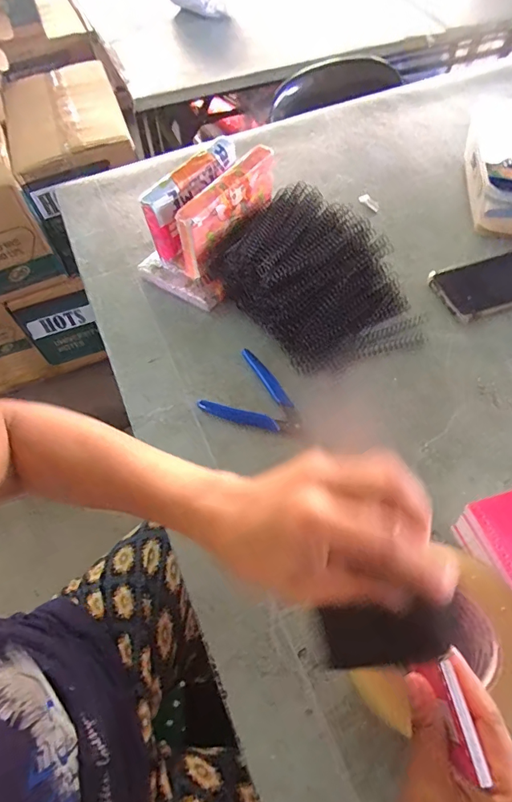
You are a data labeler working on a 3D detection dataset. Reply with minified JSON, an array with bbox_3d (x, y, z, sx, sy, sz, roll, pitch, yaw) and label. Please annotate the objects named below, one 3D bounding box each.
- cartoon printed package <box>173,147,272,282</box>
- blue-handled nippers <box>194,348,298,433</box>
[{"bbox_3d":[-0.034,-0.229,0.527,0.028,0.076,0.150,31,66,20],"label":"cartoon printed package"},{"bbox_3d":[0.004,-0.004,0.470,0.100,0.014,0.086,30,65,18],"label":"blue-handled nippers"}]

